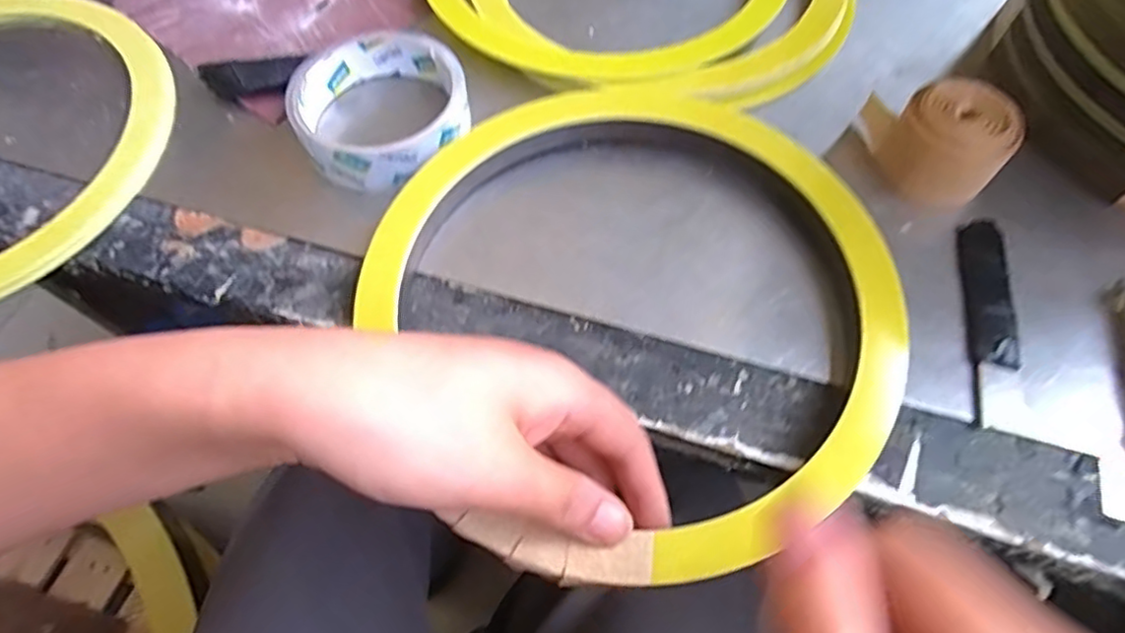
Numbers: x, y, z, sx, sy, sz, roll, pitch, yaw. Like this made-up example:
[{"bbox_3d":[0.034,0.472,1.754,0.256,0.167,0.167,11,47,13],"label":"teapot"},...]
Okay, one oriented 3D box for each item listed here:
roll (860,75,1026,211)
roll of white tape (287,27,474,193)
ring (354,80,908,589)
[{"bbox_3d":[0.177,-0.084,0.309,0.065,0.038,0.050,19,65,10],"label":"roll"},{"bbox_3d":[-0.091,-0.106,0.329,0.085,0.024,0.088,0,63,1],"label":"roll of white tape"},{"bbox_3d":[0.032,-0.012,0.280,0.214,0.019,0.227,0,63,1],"label":"ring"}]

